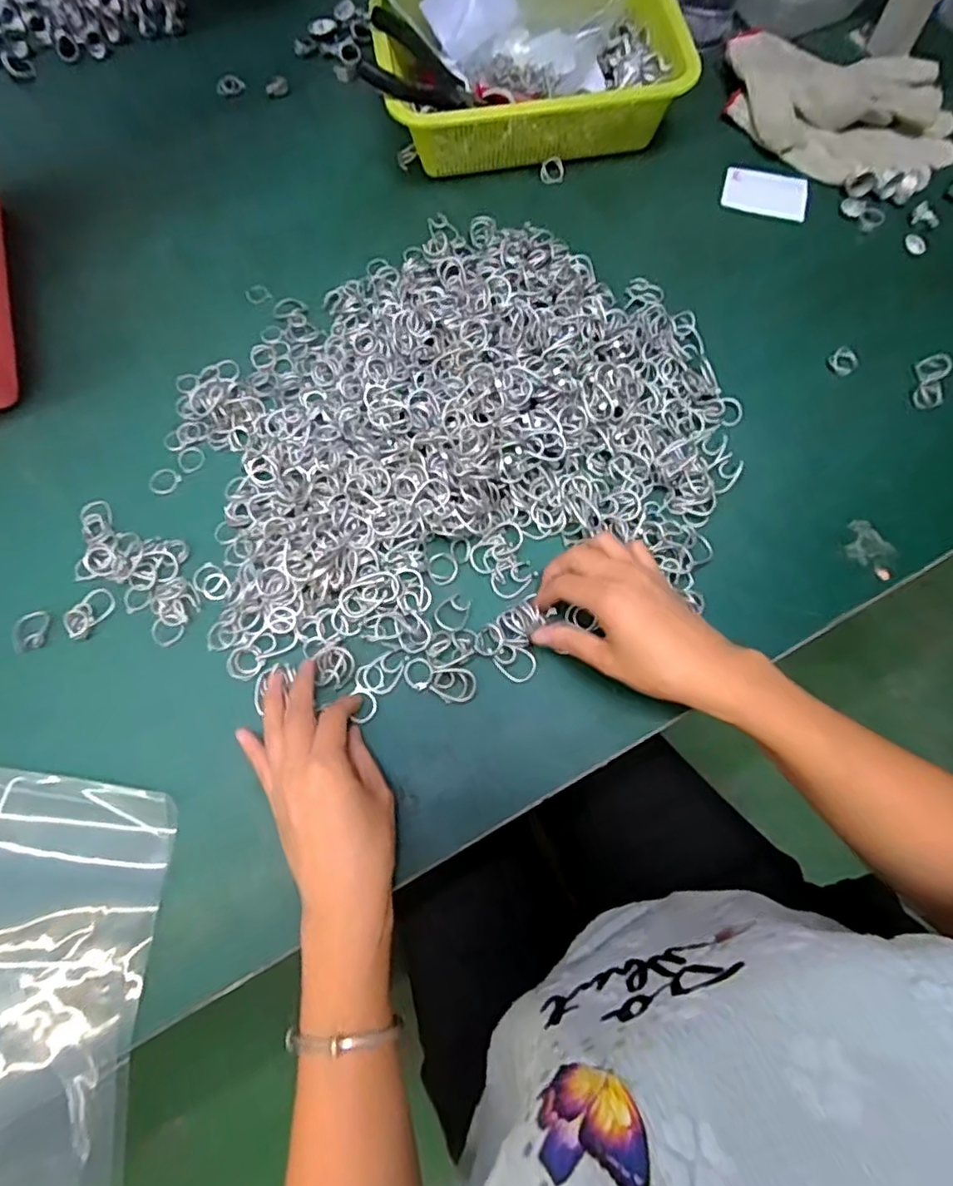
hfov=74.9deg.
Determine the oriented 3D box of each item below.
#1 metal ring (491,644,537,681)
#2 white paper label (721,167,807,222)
[{"bbox_3d":[0.028,0.048,0.420,0.024,0.004,0.025,0,78,1],"label":"metal ring"},{"bbox_3d":[0.266,-0.369,0.574,0.074,0.004,0.051,15,76,8],"label":"white paper label"}]

